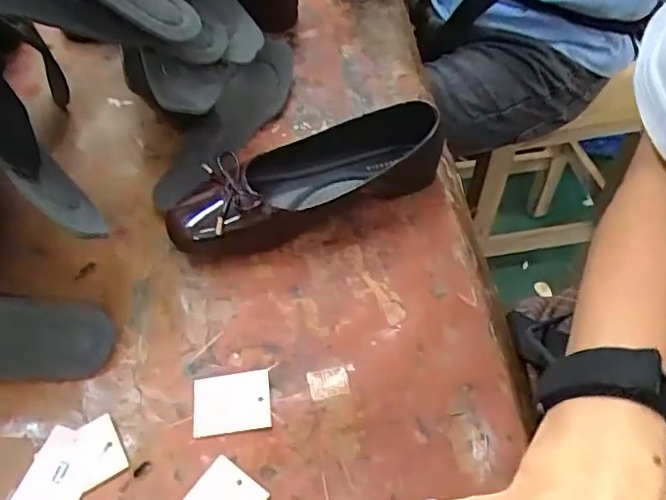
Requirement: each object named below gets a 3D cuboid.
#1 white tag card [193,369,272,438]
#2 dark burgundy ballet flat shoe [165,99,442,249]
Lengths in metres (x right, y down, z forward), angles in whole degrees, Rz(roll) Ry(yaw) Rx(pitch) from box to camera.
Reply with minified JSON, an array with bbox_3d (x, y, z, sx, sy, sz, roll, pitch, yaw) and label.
[{"bbox_3d":[-0.067,0.100,0.391,0.050,0.004,0.041,-9,52,-1],"label":"white tag card"},{"bbox_3d":[-0.019,-0.063,0.486,0.232,0.052,0.067,-20,55,-15],"label":"dark burgundy ballet flat shoe"}]

